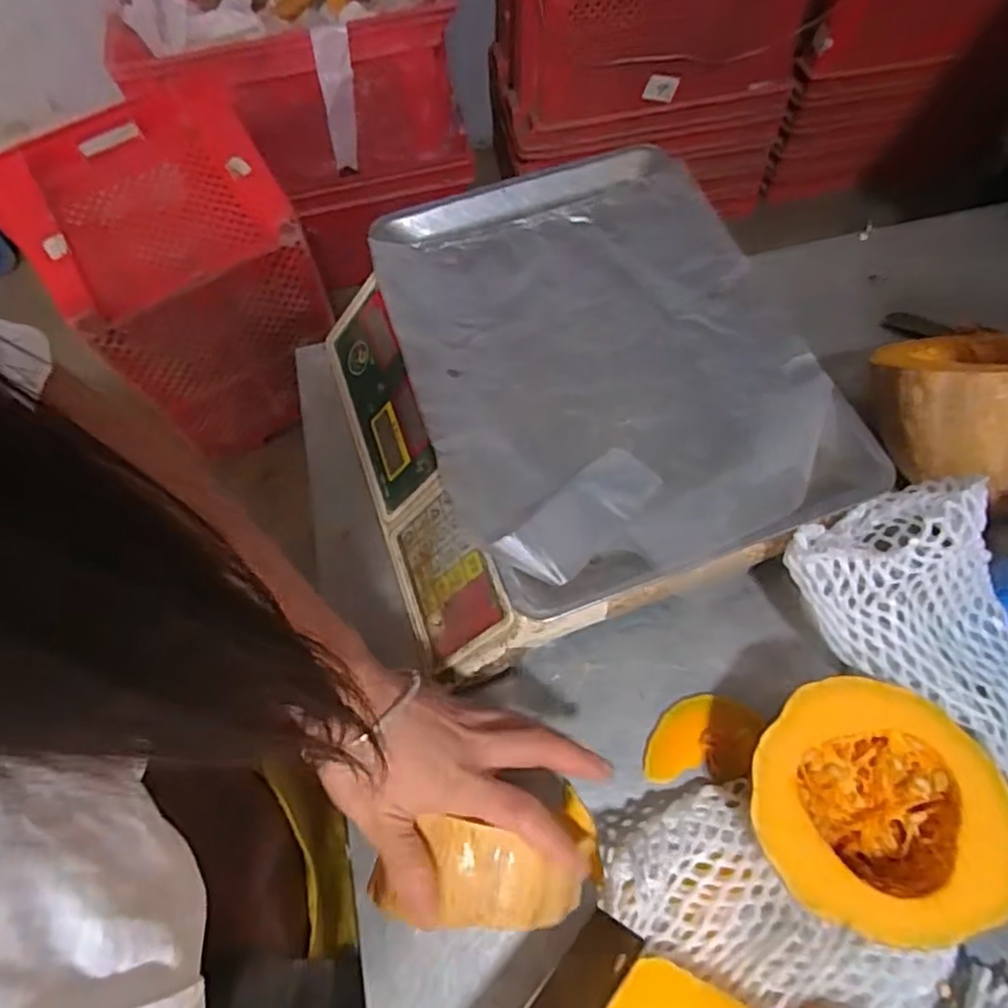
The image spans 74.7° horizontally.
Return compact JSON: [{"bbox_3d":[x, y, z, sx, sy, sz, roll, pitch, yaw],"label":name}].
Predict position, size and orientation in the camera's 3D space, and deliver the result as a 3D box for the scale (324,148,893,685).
[{"bbox_3d":[0.044,-0.083,0.480,0.313,0.102,0.331,-19,65,-6],"label":"scale"}]

